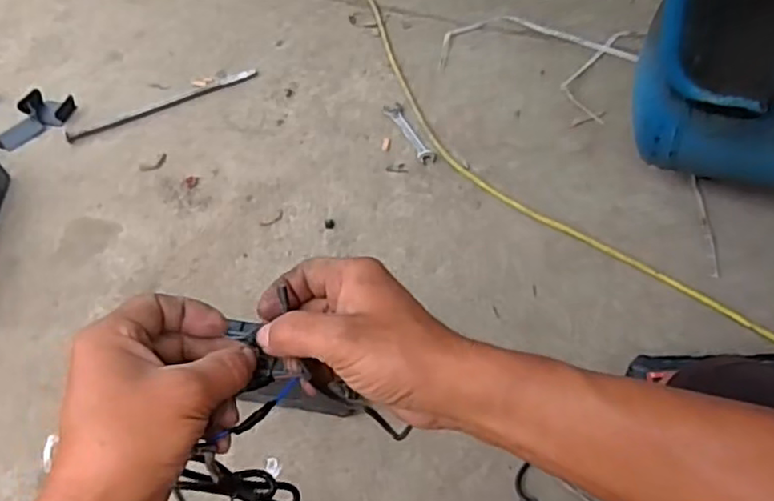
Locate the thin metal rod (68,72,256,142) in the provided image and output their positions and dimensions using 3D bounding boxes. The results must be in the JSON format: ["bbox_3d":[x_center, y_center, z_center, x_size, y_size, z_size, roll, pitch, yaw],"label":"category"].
[{"bbox_3d":[-0.389,-0.255,1.126,0.335,0.008,0.025,-23,59,-11],"label":"thin metal rod"}]

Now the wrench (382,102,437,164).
[{"bbox_3d":[0.037,-0.190,1.043,0.030,0.006,0.144,-23,59,-12],"label":"wrench"}]

